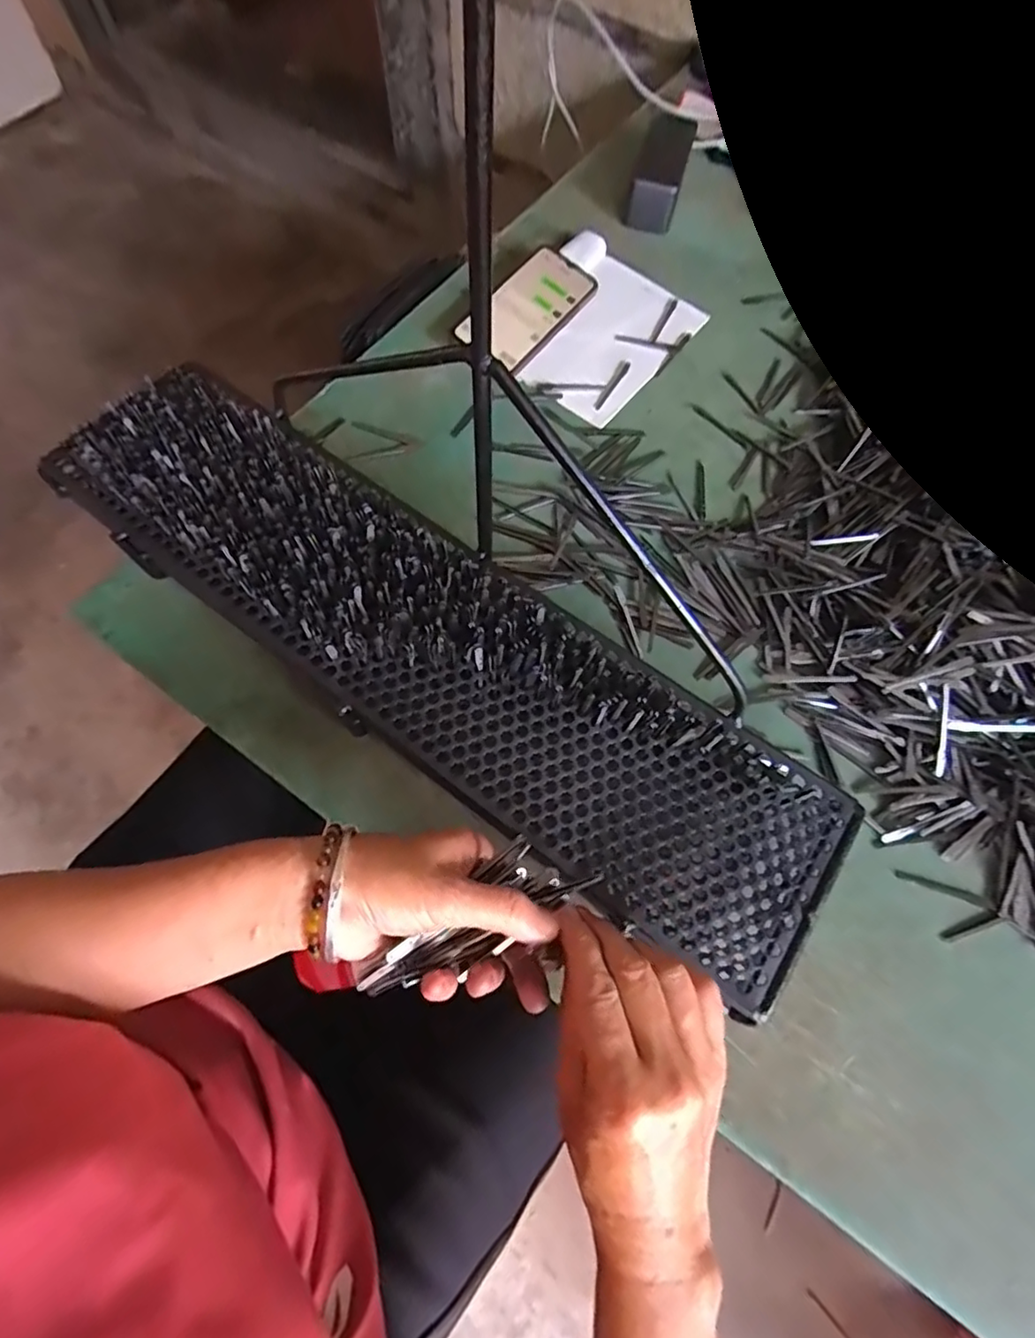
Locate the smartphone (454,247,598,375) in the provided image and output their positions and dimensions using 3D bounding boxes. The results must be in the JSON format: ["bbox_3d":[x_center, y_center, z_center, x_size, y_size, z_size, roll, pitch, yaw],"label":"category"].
[{"bbox_3d":[0.013,-0.356,0.584,0.069,0.010,0.160,38,69,-6],"label":"smartphone"}]

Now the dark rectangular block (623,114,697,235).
[{"bbox_3d":[0.158,-0.553,0.659,0.056,0.050,0.123,15,68,4],"label":"dark rectangular block"}]

